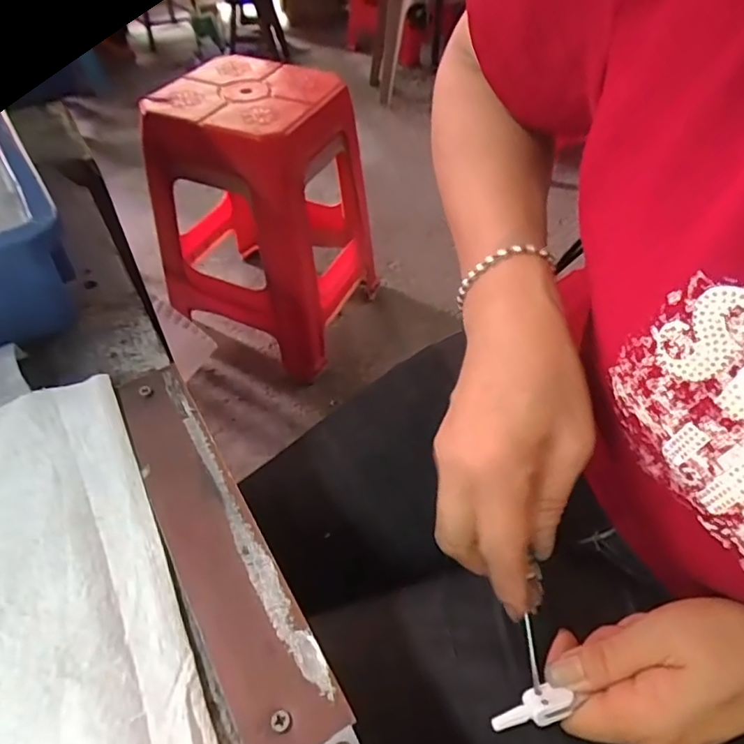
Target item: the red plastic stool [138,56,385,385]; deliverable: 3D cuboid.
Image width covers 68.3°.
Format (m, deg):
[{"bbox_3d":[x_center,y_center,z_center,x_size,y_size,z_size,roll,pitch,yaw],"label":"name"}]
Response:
[{"bbox_3d":[-0.218,-0.331,1.137,0.378,0.485,0.359,19,51,16],"label":"red plastic stool"}]

